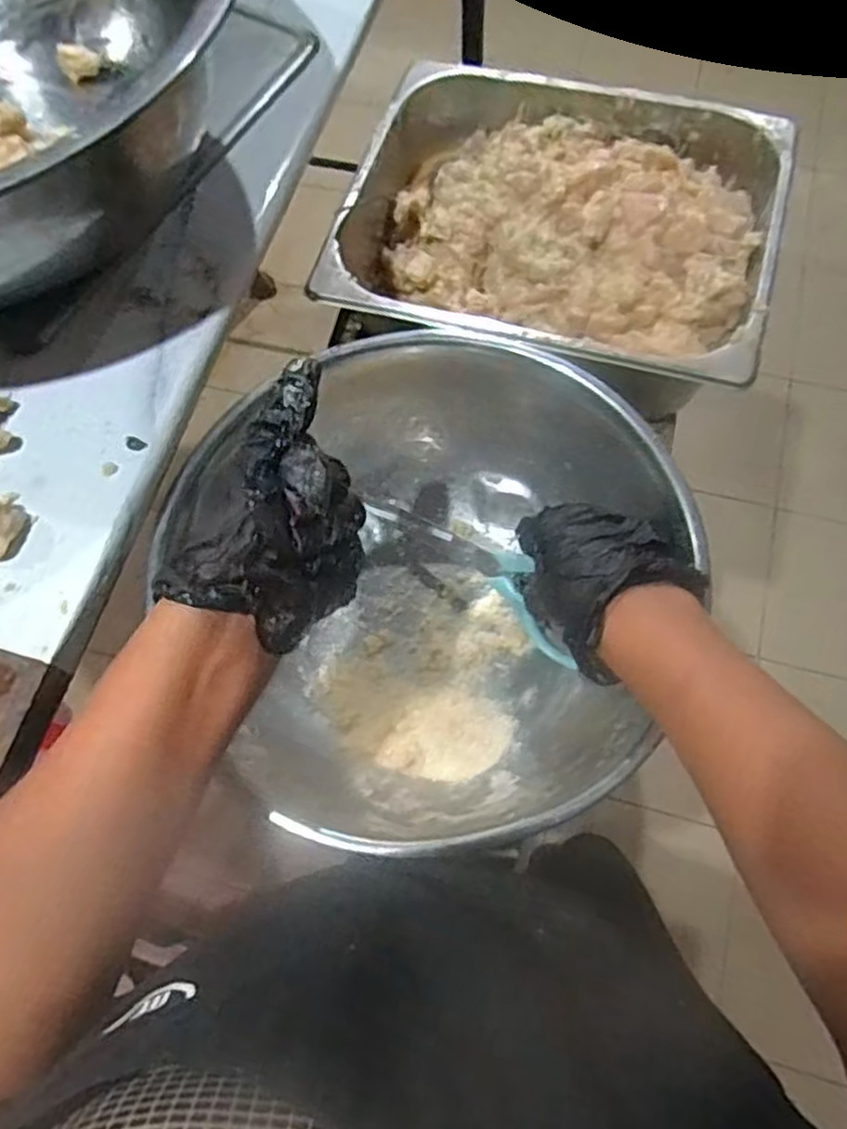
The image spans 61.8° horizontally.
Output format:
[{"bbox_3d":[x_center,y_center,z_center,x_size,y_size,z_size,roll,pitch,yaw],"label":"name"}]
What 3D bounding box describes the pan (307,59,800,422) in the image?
[{"bbox_3d":[0.104,-0.257,0.560,0.310,0.103,0.259,18,72,9],"label":"pan"}]

